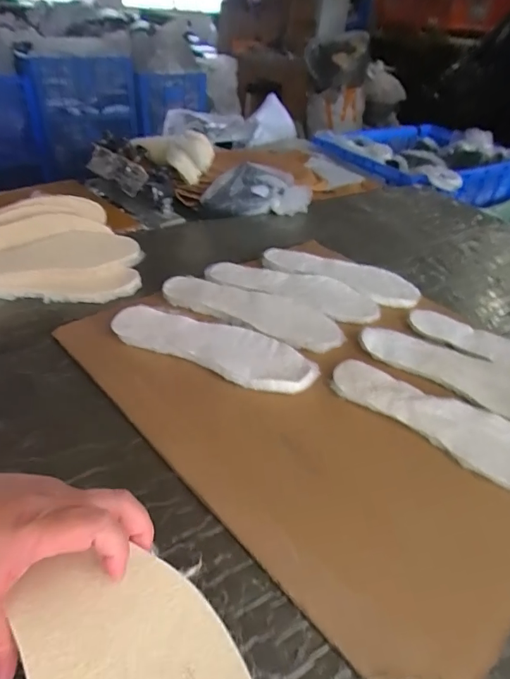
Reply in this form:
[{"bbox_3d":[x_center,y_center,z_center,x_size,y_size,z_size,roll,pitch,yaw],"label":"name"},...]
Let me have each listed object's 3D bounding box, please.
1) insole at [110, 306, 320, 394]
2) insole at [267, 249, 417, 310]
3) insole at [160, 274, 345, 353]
[{"bbox_3d":[-0.056,0.004,0.620,0.286,0.019,0.097,18,43,14],"label":"insole"},{"bbox_3d":[0.152,-0.121,0.797,0.276,0.011,0.101,19,39,18],"label":"insole"},{"bbox_3d":[-0.003,-0.047,0.698,0.282,0.017,0.098,19,39,18],"label":"insole"}]

